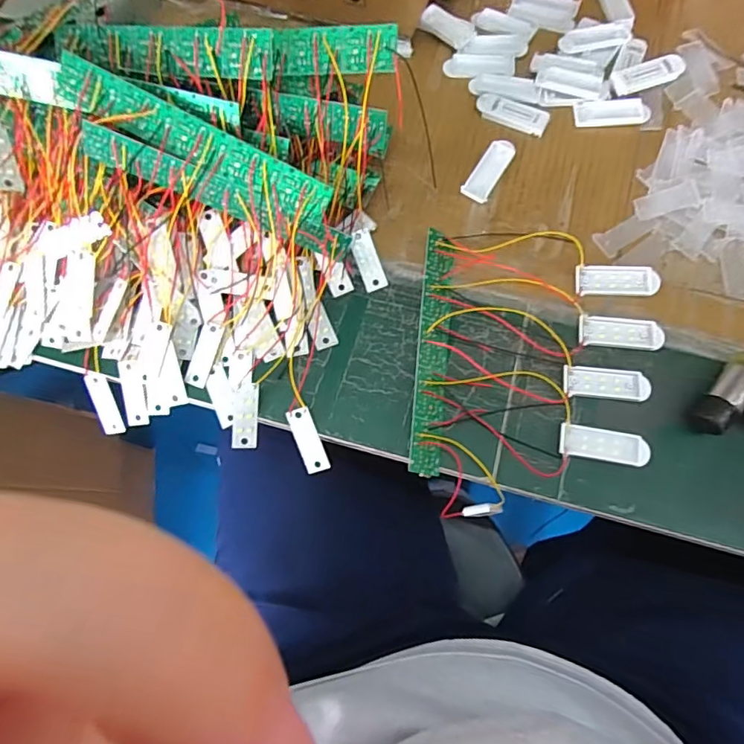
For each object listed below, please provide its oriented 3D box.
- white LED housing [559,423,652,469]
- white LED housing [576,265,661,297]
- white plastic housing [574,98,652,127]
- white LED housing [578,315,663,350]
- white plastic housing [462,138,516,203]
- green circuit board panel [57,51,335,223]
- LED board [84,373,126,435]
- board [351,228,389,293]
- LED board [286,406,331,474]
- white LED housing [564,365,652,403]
[{"bbox_3d":[0.154,0.048,0.327,0.057,0.007,0.021,8,74,4],"label":"white LED housing"},{"bbox_3d":[0.177,-0.066,0.357,0.057,0.009,0.020,0,73,2],"label":"white LED housing"},{"bbox_3d":[0.192,-0.208,0.395,0.058,0.006,0.022,0,73,2],"label":"white plastic housing"},{"bbox_3d":[0.176,-0.028,0.349,0.056,0.005,0.023,3,73,2],"label":"white LED housing"},{"bbox_3d":[0.092,-0.158,0.388,0.021,0.009,0.056,30,76,10],"label":"white plastic housing"},{"bbox_3d":[-0.107,-0.140,0.306,0.169,0.005,0.028,24,103,-9],"label":"green circuit board panel"},{"bbox_3d":[-0.200,0.025,0.370,0.014,0.005,0.049,-29,111,-43],"label":"LED board"},{"bbox_3d":[-0.002,-0.083,0.368,0.017,0.004,0.046,-18,90,-5],"label":"board"},{"bbox_3d":[-0.044,0.047,0.341,0.017,0.004,0.047,-21,98,-6],"label":"LED board"},{"bbox_3d":[0.161,0.008,0.339,0.057,0.005,0.021,4,73,3],"label":"white LED housing"}]

